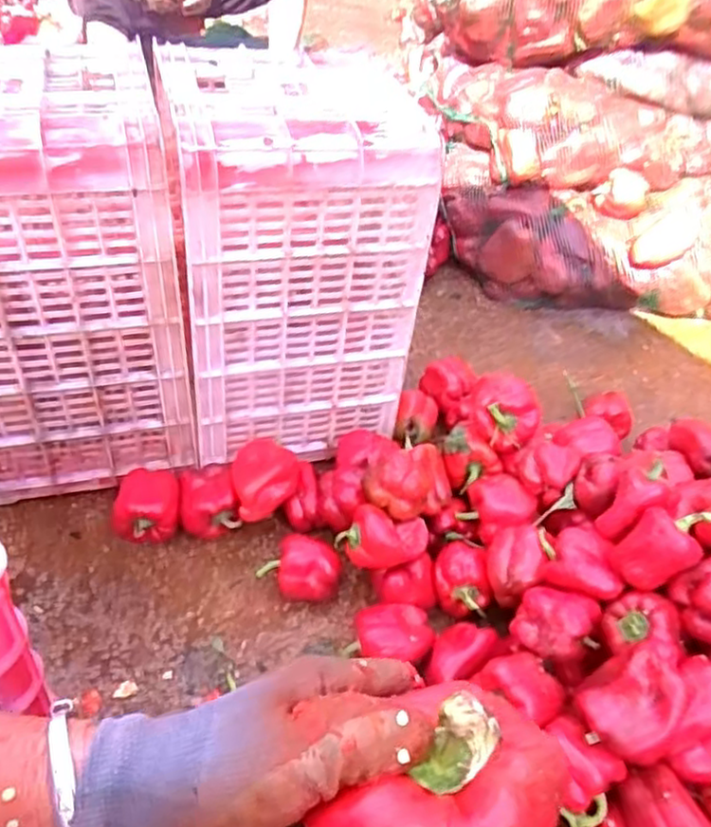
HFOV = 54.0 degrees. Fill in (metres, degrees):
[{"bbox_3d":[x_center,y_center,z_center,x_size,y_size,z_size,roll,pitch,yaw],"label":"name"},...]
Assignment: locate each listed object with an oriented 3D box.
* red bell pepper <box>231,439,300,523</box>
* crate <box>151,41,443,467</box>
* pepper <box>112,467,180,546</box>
[{"bbox_3d":[-0.120,0.084,0.937,0.086,0.070,0.096,1,43,-7],"label":"red bell pepper"},{"bbox_3d":[-0.095,-0.215,0.961,0.287,0.436,0.299,-7,45,-15],"label":"crate"},{"bbox_3d":[-0.283,0.123,0.945,0.086,0.072,0.091,-6,45,-14],"label":"pepper"}]

